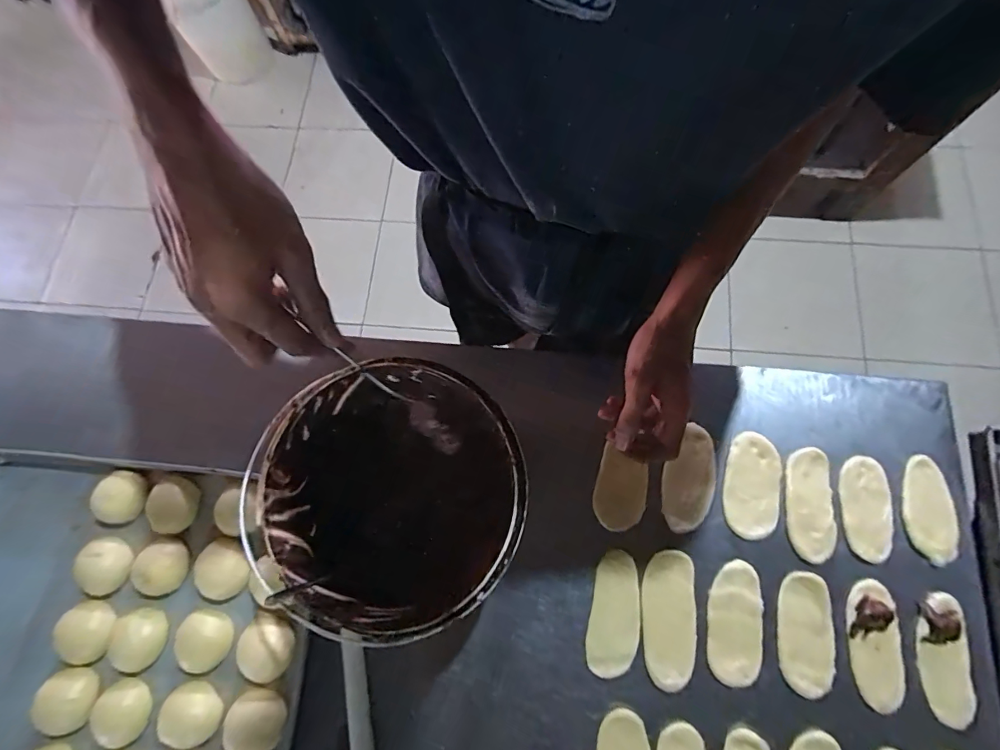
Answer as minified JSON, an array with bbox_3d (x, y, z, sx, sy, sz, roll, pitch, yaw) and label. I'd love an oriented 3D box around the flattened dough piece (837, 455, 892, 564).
[{"bbox_3d":[0.406,0.146,0.496,0.052,0.011,0.110,13,76,8],"label":"flattened dough piece"}]

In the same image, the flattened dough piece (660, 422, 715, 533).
[{"bbox_3d":[0.218,0.118,0.518,0.054,0.006,0.121,13,76,8],"label":"flattened dough piece"}]

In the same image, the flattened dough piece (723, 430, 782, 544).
[{"bbox_3d":[0.288,0.125,0.511,0.059,0.010,0.115,13,76,8],"label":"flattened dough piece"}]

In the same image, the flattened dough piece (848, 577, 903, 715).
[{"bbox_3d":[0.388,0.278,0.462,0.044,0.007,0.121,7,75,6],"label":"flattened dough piece"}]

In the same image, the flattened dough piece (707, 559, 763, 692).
[{"bbox_3d":[0.253,0.266,0.480,0.052,0.014,0.121,8,76,6],"label":"flattened dough piece"}]

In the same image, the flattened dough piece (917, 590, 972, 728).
[{"bbox_3d":[0.456,0.289,0.459,0.053,0.008,0.120,9,76,7],"label":"flattened dough piece"}]

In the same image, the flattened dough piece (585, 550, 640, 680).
[{"bbox_3d":[0.126,0.260,0.488,0.051,0.007,0.125,11,76,7],"label":"flattened dough piece"}]

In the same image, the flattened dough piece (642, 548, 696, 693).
[{"bbox_3d":[0.183,0.263,0.484,0.055,0.008,0.135,1,75,5],"label":"flattened dough piece"}]

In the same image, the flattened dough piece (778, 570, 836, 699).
[{"bbox_3d":[0.324,0.271,0.470,0.053,0.009,0.116,8,76,6],"label":"flattened dough piece"}]

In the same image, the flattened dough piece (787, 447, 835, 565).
[{"bbox_3d":[0.348,0.144,0.502,0.045,0.007,0.122,7,75,6],"label":"flattened dough piece"}]

